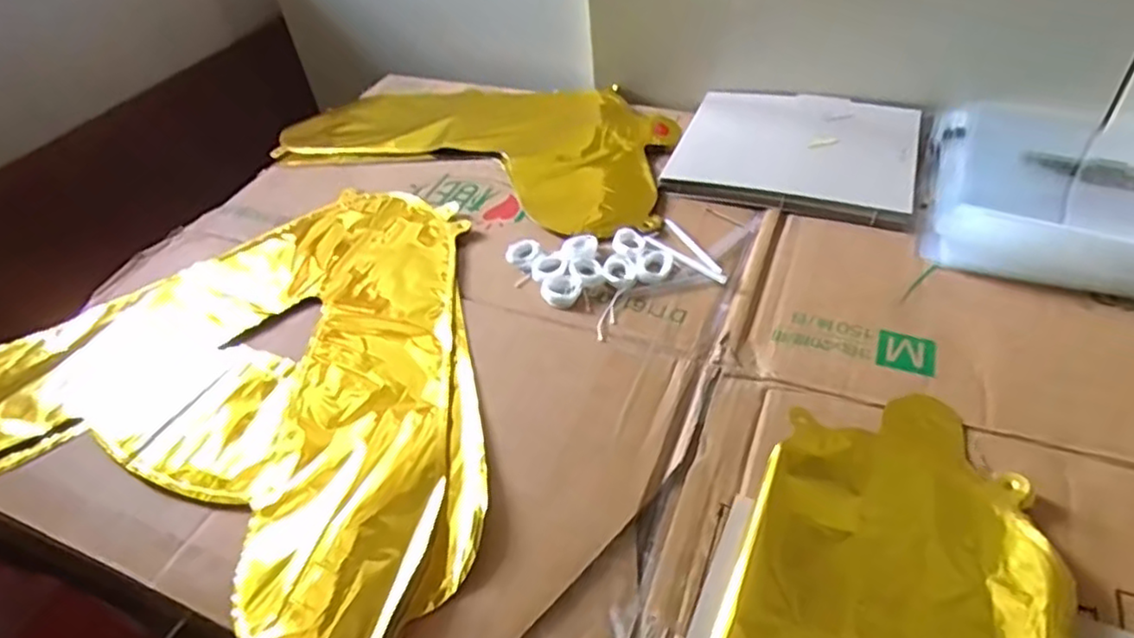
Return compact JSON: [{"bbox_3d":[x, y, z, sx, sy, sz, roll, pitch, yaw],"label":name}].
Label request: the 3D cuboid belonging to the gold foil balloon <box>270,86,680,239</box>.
[{"bbox_3d":[-0.080,-0.182,0.668,0.408,0.021,0.217,19,50,24],"label":"gold foil balloon"}]

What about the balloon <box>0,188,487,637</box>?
[{"bbox_3d":[-0.194,0.025,0.468,0.395,0.014,0.349,18,49,23],"label":"balloon"}]

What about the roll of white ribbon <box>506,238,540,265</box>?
[{"bbox_3d":[-0.034,-0.052,0.522,0.025,0.006,0.026,-2,44,5],"label":"roll of white ribbon"}]

